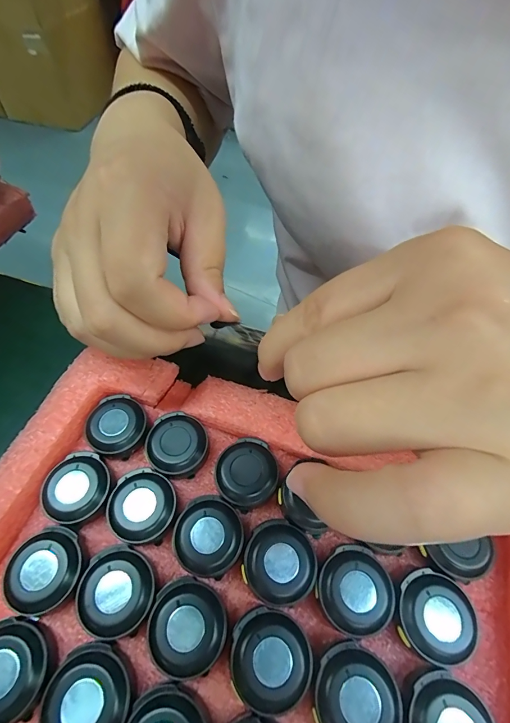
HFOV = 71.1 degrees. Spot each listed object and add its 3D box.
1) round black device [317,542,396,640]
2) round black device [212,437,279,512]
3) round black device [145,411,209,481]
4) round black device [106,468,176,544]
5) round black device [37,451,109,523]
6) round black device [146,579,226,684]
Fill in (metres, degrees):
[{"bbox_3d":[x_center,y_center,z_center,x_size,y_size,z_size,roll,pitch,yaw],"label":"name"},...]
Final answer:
[{"bbox_3d":[0.040,0.092,0.145,0.028,0.011,0.029,0,58,0],"label":"round black device"},{"bbox_3d":[-0.004,0.052,0.168,0.029,0.013,0.028,0,58,0],"label":"round black device"},{"bbox_3d":[-0.038,0.041,0.175,0.028,0.013,0.030,0,58,0],"label":"round black device"},{"bbox_3d":[-0.050,0.065,0.160,0.028,0.013,0.029,26,62,15],"label":"round black device"},{"bbox_3d":[-0.080,0.058,0.163,0.027,0.013,0.029,0,58,0],"label":"round black device"},{"bbox_3d":[-0.026,0.102,0.137,0.029,0.012,0.029,0,58,0],"label":"round black device"}]

